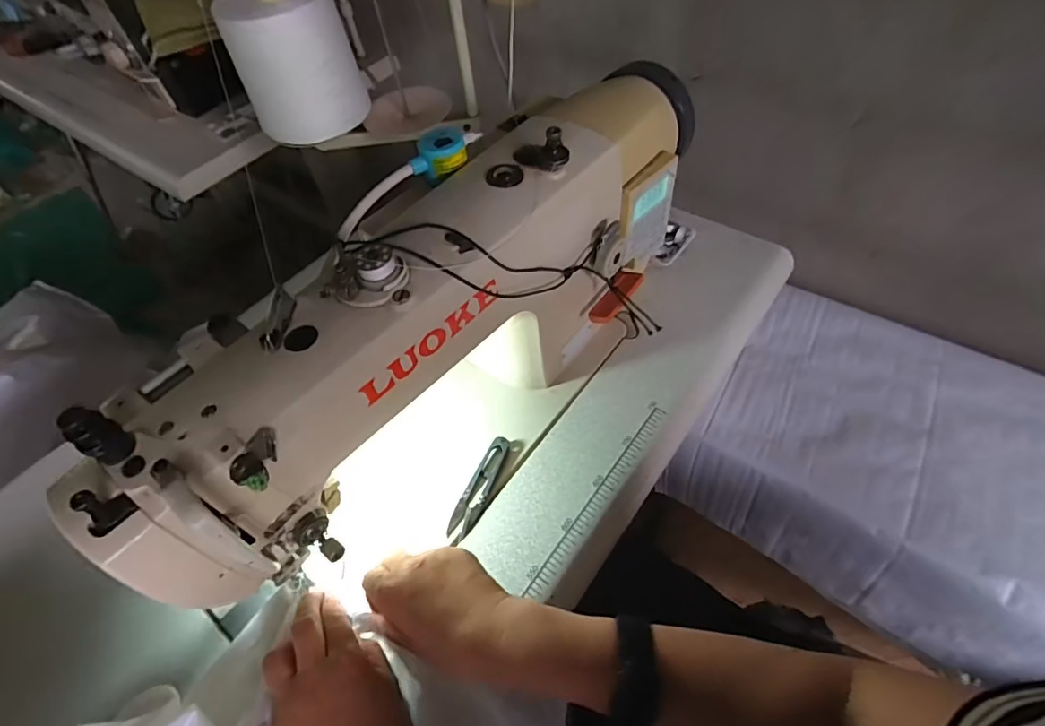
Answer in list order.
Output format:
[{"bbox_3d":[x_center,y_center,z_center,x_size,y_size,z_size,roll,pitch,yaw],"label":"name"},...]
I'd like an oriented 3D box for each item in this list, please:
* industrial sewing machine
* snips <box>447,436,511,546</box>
[{"bbox_3d":[-0.042,-0.061,0.445,0.147,0.202,0.566,34,63,27],"label":"industrial sewing machine"},{"bbox_3d":[-0.040,0.115,0.479,0.025,0.010,0.102,19,57,18],"label":"snips"}]

